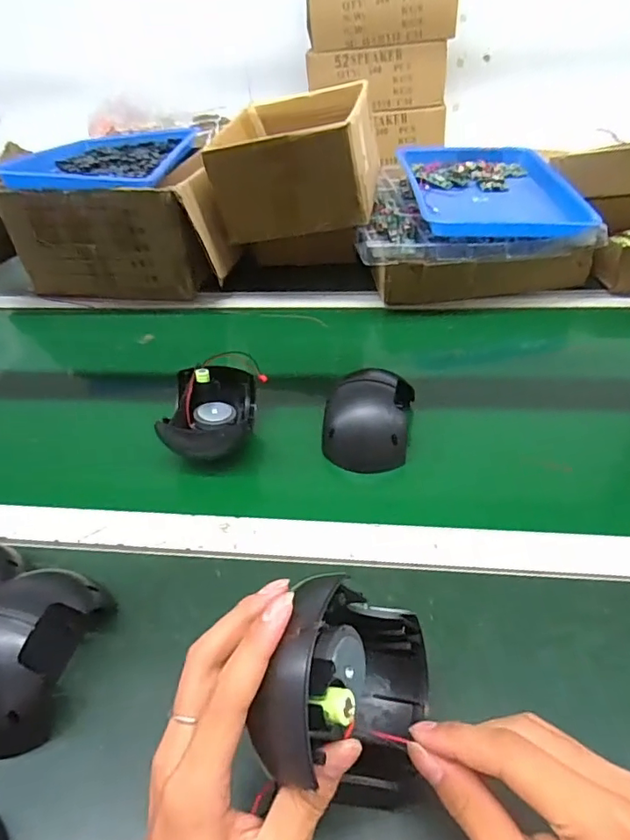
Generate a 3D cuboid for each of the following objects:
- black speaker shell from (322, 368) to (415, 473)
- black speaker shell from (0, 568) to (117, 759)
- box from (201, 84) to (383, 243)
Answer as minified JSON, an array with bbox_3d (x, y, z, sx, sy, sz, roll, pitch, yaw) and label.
[{"bbox_3d":[0.057,-0.007,0.548,0.089,0.057,0.109,6,43,12],"label":"black speaker shell"},{"bbox_3d":[-0.219,0.172,0.380,0.086,0.062,0.124,5,42,11],"label":"black speaker shell"},{"bbox_3d":[-0.024,-0.437,0.858,0.243,0.148,0.326,0,42,6],"label":"box"}]

